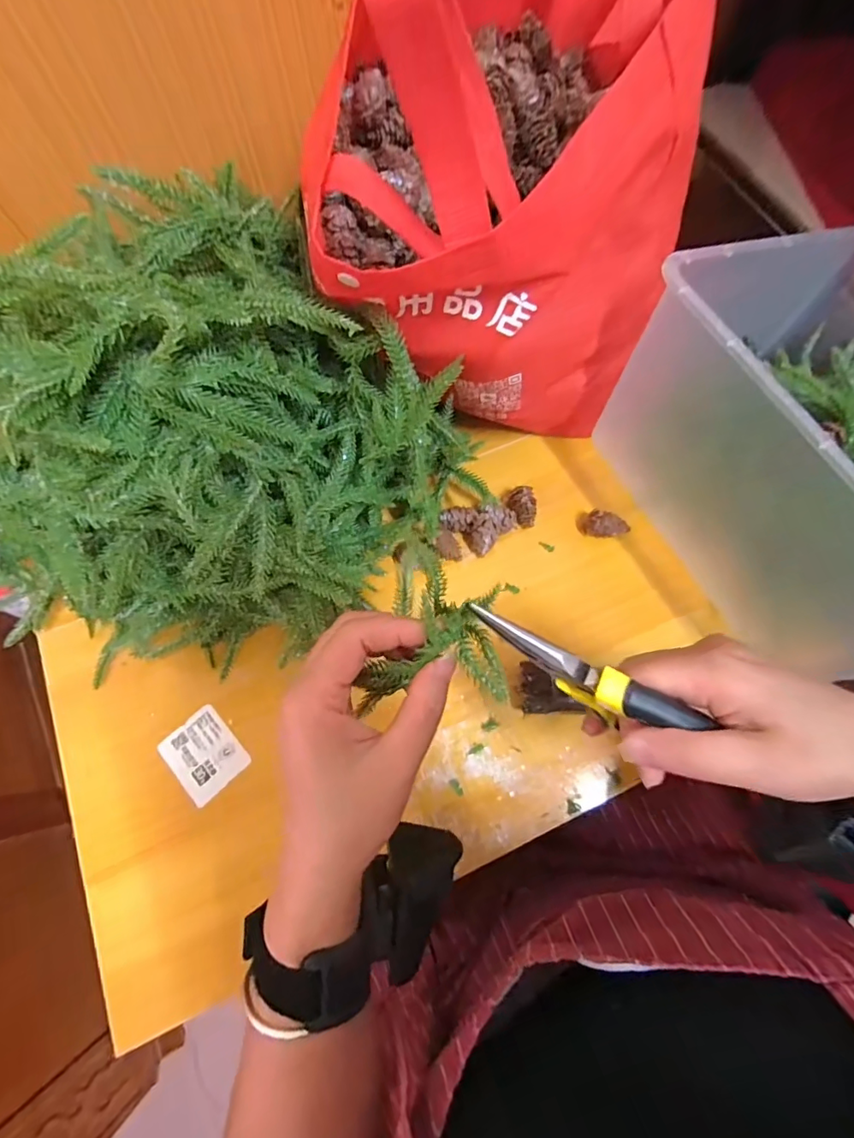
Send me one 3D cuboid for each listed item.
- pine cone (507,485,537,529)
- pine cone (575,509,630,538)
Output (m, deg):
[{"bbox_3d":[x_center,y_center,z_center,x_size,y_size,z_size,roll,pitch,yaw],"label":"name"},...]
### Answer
[{"bbox_3d":[0.081,-0.053,0.425,0.023,0.026,0.032,1,71,1],"label":"pine cone"},{"bbox_3d":[0.150,-0.037,0.416,0.040,0.025,0.023,12,72,4],"label":"pine cone"}]

